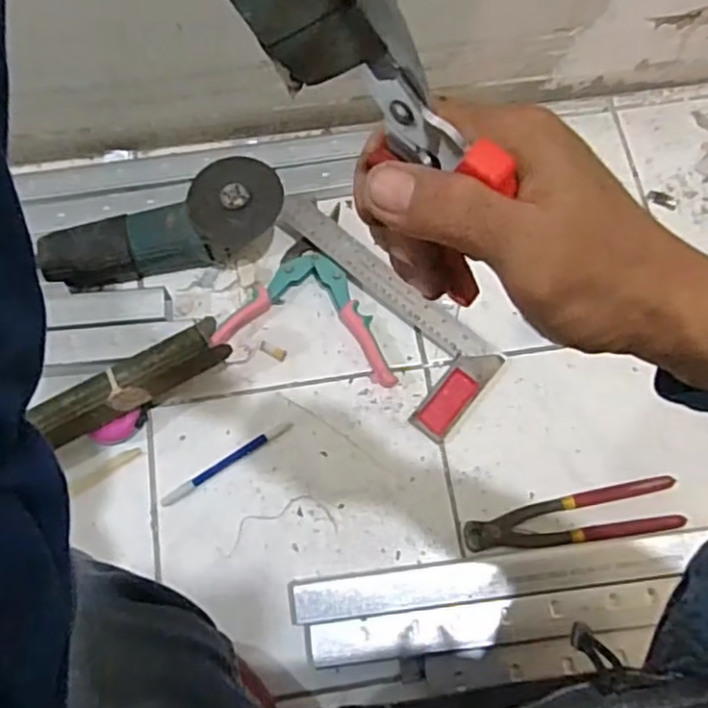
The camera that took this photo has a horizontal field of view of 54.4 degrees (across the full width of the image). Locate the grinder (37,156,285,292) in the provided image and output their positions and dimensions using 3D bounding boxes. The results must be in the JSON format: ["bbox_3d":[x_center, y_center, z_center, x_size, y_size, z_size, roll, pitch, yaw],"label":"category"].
[{"bbox_3d":[-0.201,-0.128,0.749,0.256,0.096,0.080,-20,71,-8],"label":"grinder"}]

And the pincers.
[{"bbox_3d":[0.222,0.166,0.697,0.218,0.015,0.050,-8,70,-4],"label":"pincers"}]

